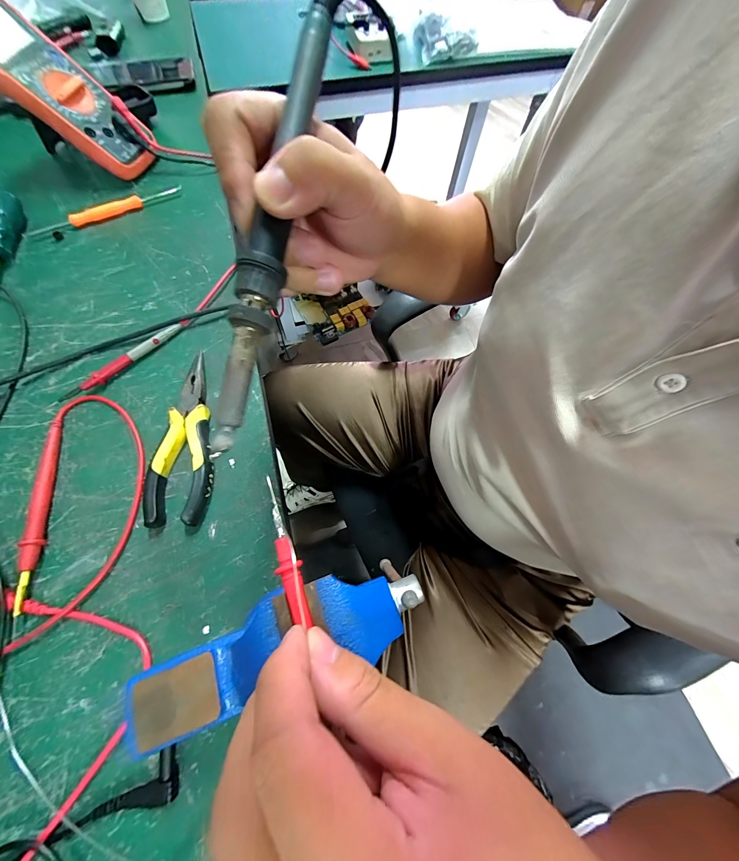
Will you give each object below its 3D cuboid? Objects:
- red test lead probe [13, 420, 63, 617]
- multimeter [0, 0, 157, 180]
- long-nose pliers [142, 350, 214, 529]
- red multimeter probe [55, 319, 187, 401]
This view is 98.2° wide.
[{"bbox_3d":[-0.255,0.058,0.247,0.011,0.014,0.145,-13,69,-8],"label":"red test lead probe"},{"bbox_3d":[-0.345,-0.376,0.362,0.174,0.041,0.080,31,64,-31],"label":"multimeter"},{"bbox_3d":[-0.152,0.004,0.271,0.045,0.017,0.147,-1,68,-3],"label":"long-nose pliers"},{"bbox_3d":[-0.226,-0.068,0.302,0.010,0.011,0.125,40,71,13],"label":"red multimeter probe"}]

